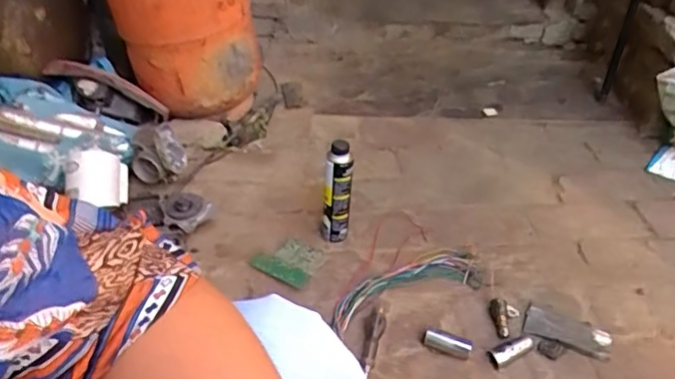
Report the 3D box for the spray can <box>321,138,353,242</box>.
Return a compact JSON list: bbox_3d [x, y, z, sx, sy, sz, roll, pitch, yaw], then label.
[{"bbox_3d":[-0.002,0.007,1.072,0.053,0.204,0.058,1,38,-1],"label":"spray can"}]

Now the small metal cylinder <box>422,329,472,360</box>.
[{"bbox_3d":[0.180,0.256,0.932,0.078,0.025,0.026,14,39,15],"label":"small metal cylinder"}]

